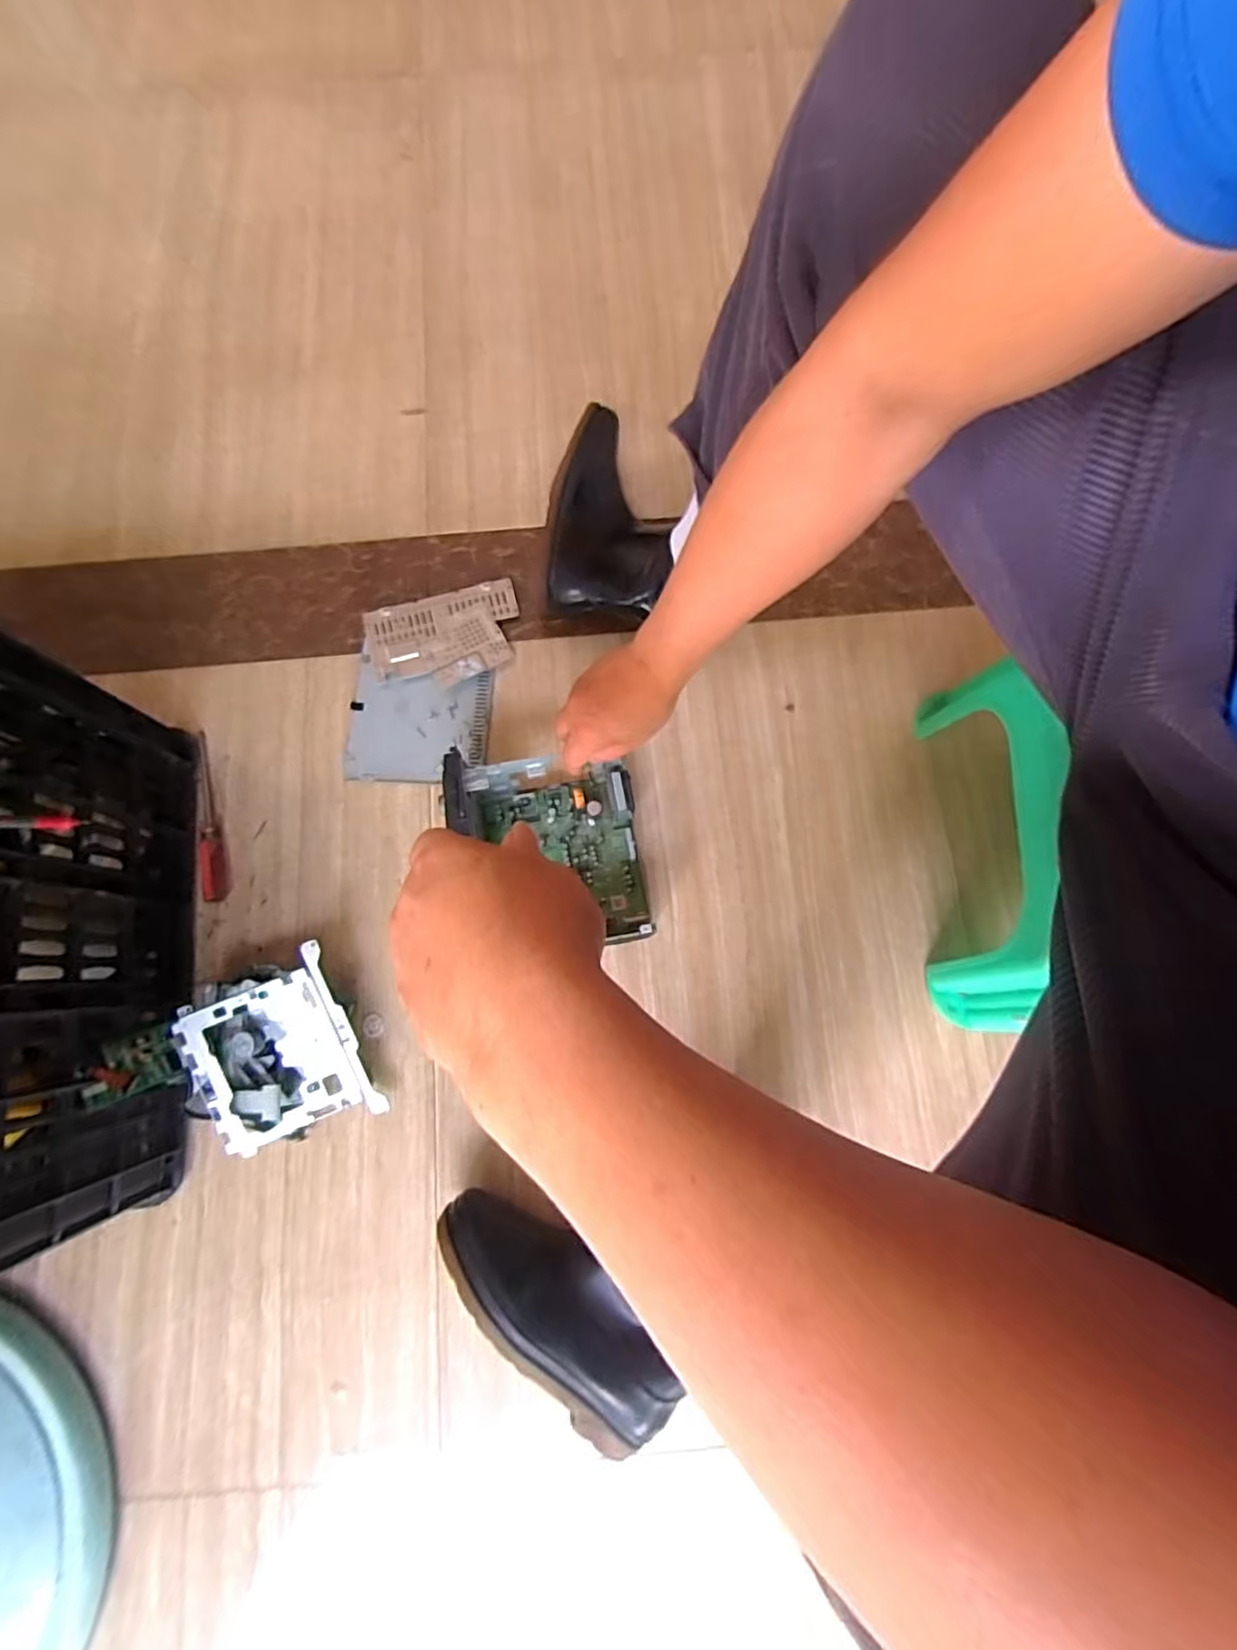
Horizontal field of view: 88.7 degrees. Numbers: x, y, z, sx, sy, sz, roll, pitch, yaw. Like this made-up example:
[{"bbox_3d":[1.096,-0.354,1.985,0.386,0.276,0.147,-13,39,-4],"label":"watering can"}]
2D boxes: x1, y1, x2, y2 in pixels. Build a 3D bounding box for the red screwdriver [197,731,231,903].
[{"bbox_3d":[-0.450,-0.014,0.696,0.022,0.018,0.197,-13,77,-2],"label":"red screwdriver"}]

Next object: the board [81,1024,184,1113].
[{"bbox_3d":[-0.433,0.211,0.563,0.010,0.071,0.057,-32,71,25],"label":"board"}]

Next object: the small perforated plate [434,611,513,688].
[{"bbox_3d":[-0.174,-0.202,0.729,0.090,0.009,0.067,-30,86,-12],"label":"small perforated plate"}]

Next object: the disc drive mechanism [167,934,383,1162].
[{"bbox_3d":[-0.336,0.220,0.624,0.165,0.061,0.171,-21,94,-6],"label":"disc drive mechanism"}]

